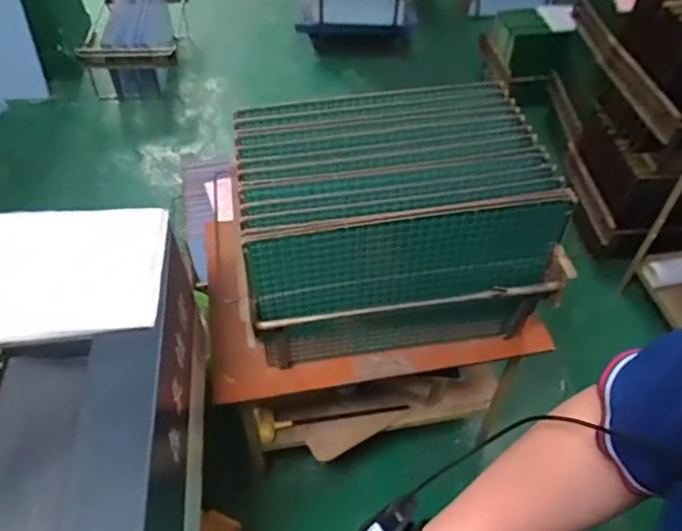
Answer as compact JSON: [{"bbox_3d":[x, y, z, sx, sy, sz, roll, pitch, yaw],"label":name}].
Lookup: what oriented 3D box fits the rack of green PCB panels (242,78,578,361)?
[{"bbox_3d":[0.086,-0.072,1.066,0.529,0.347,0.381,-7,49,-6],"label":"rack of green PCB panels"}]

